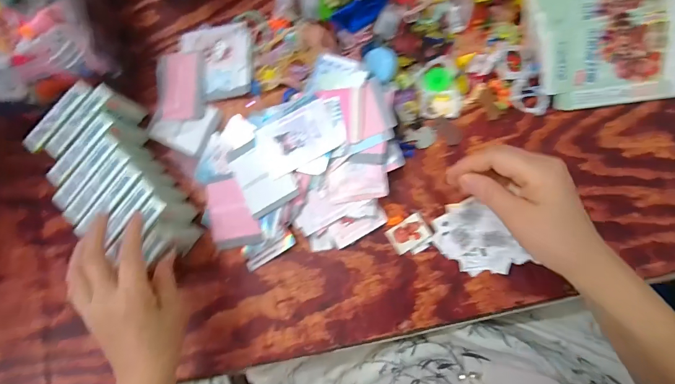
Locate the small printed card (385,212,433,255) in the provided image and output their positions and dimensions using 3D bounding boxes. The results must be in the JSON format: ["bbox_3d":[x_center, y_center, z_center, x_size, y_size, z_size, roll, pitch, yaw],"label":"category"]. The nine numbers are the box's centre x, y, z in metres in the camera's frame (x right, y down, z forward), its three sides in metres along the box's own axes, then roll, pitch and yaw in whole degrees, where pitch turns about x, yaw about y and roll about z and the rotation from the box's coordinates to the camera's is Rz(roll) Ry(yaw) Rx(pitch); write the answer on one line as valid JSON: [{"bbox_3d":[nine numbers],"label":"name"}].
[{"bbox_3d":[0.080,0.047,0.404,0.043,0.006,0.030,-32,81,3],"label":"small printed card"}]

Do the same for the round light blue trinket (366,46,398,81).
[{"bbox_3d":[0.050,-0.146,0.409,0.033,0.011,0.042,-20,82,5],"label":"round light blue trinket"}]

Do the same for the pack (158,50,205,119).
[{"bbox_3d":[-0.200,-0.135,0.466,0.065,0.007,0.087,-2,84,8],"label":"pack"}]

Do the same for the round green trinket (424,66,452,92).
[{"bbox_3d":[0.114,-0.128,0.412,0.029,0.005,0.025,7,85,8],"label":"round green trinket"}]

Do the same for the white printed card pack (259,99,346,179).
[{"bbox_3d":[-0.040,-0.063,0.412,0.104,0.006,0.060,-24,82,5],"label":"white printed card pack"}]

